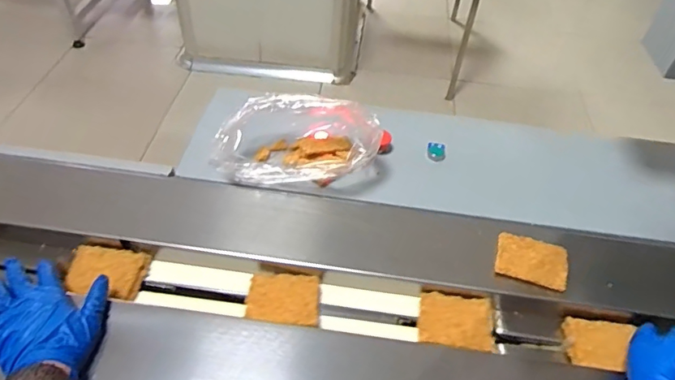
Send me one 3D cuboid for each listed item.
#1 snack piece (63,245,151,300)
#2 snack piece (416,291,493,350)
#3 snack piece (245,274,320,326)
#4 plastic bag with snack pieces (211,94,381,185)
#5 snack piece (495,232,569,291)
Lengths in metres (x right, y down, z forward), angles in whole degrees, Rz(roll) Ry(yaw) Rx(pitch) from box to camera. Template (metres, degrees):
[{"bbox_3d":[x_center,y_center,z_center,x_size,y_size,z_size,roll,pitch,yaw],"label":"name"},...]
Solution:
[{"bbox_3d":[-0.299,0.104,0.640,0.090,0.019,0.066,8,48,2],"label":"snack piece"},{"bbox_3d":[0.150,0.165,0.621,0.092,0.011,0.072,10,48,4],"label":"snack piece"},{"bbox_3d":[-0.068,0.138,0.629,0.089,0.013,0.066,4,48,-2],"label":"snack piece"},{"bbox_3d":[-0.072,-0.082,0.777,0.241,0.115,0.154,-5,49,-9],"label":"plastic bag with snack pieces"},{"bbox_3d":[0.258,0.092,0.654,0.090,0.007,0.072,17,48,9],"label":"snack piece"}]

